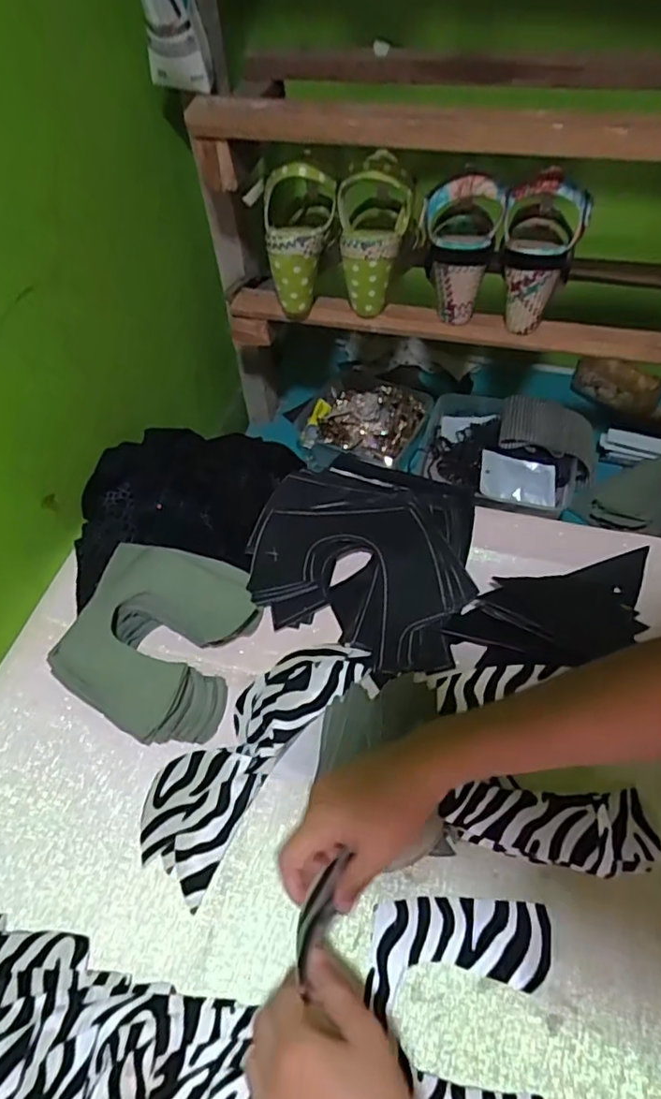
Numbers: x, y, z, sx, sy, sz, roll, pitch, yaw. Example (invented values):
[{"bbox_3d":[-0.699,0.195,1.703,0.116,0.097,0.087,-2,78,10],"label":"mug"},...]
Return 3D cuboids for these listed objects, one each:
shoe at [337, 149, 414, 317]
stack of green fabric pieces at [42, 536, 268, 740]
[{"bbox_3d":[0.049,-0.347,0.650,0.080,0.134,0.121,0,53,2],"label":"shoe"},{"bbox_3d":[-0.160,0.081,0.542,0.152,0.055,0.160,11,54,10],"label":"stack of green fabric pieces"}]

